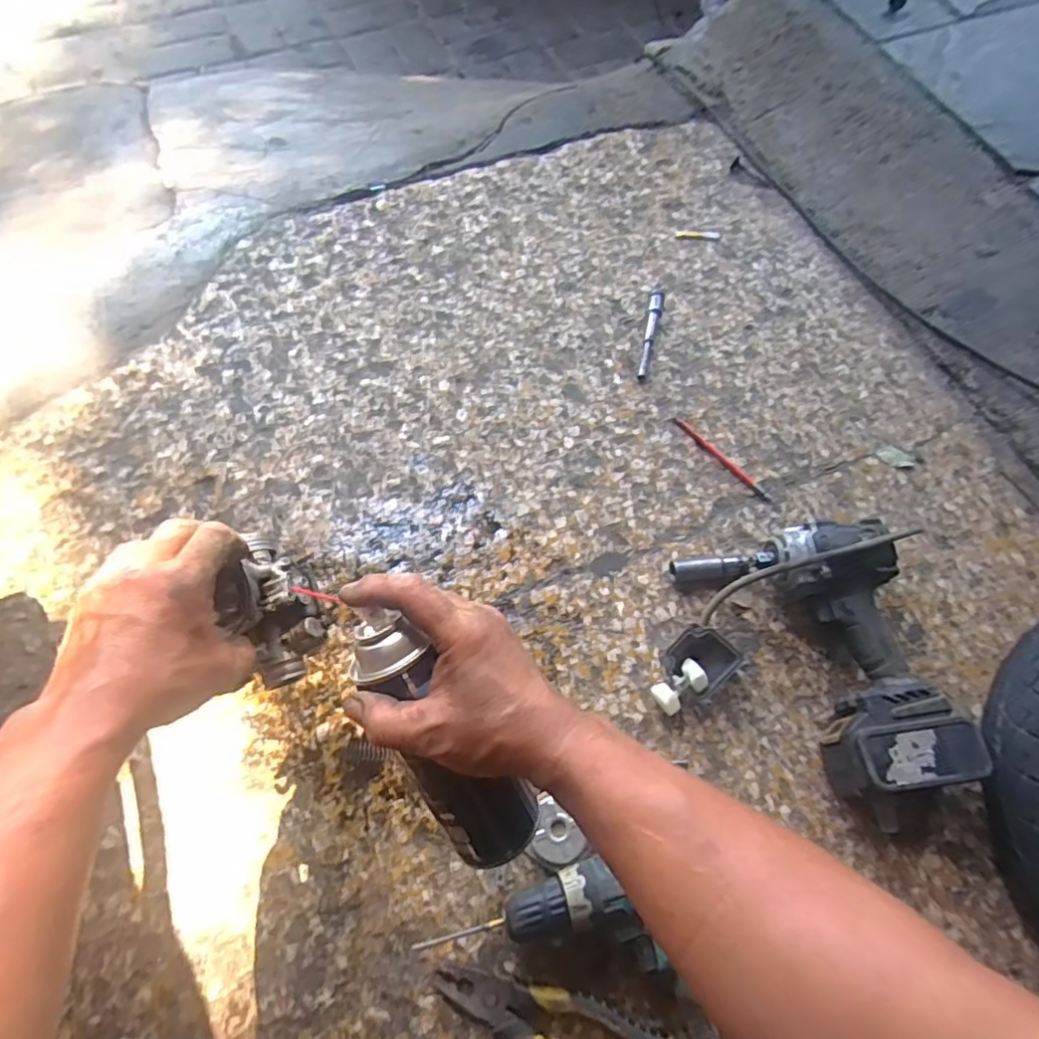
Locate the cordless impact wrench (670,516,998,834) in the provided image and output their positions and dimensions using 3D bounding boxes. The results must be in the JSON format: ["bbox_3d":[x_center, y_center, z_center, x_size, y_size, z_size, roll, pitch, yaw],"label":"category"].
[{"bbox_3d":[0.297,0.135,0.583,0.189,0.082,0.267,-15,67,-8],"label":"cordless impact wrench"}]

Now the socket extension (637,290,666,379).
[{"bbox_3d":[0.167,-0.236,0.782,0.018,0.016,0.136,12,66,4],"label":"socket extension"}]

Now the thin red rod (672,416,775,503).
[{"bbox_3d":[0.235,-0.072,0.718,0.013,0.005,0.145,-39,72,-17],"label":"thin red rod"}]

